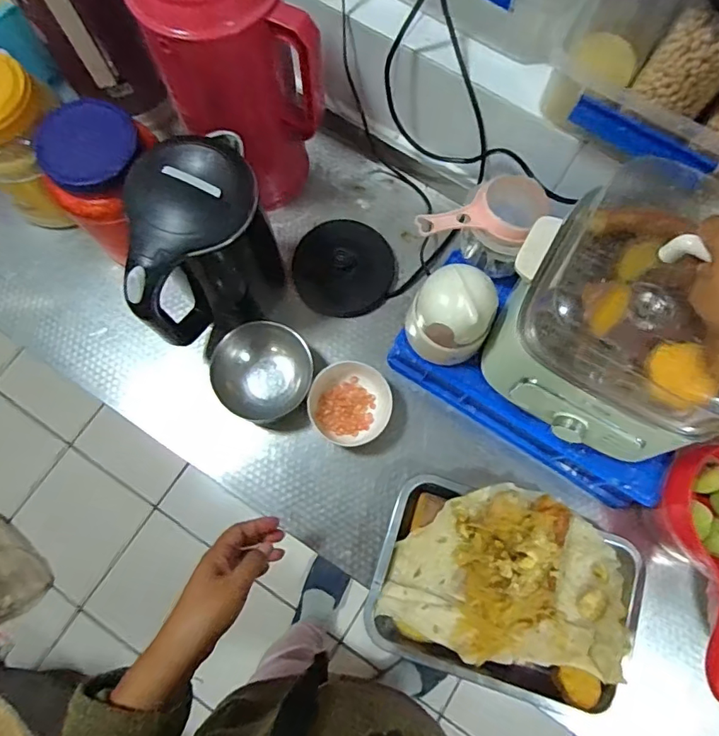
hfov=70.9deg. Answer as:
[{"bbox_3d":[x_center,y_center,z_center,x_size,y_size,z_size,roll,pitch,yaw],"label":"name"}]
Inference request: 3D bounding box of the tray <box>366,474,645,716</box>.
[{"bbox_3d":[0.175,0.260,0.607,0.302,0.085,0.225,17,76,2],"label":"tray"}]

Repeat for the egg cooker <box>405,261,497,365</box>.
[{"bbox_3d":[0.106,-0.057,0.573,0.081,0.117,0.087,-29,79,-8],"label":"egg cooker"}]

